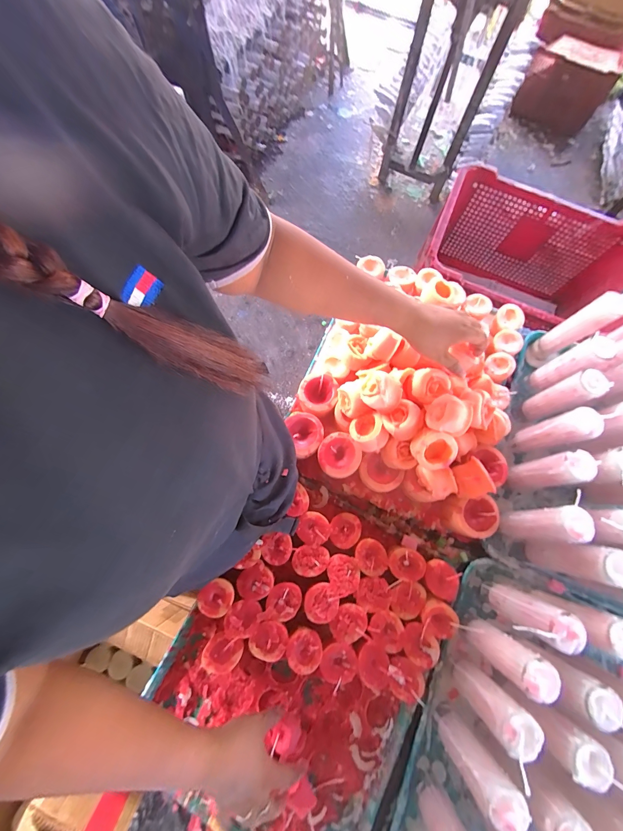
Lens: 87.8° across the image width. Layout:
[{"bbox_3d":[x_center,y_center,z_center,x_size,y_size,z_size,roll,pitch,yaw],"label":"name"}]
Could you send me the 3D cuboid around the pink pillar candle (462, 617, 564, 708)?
[{"bbox_3d":[0.243,0.300,0.411,0.047,0.137,0.040,41,77,10],"label":"pink pillar candle"}]

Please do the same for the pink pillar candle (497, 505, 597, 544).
[{"bbox_3d":[0.317,0.152,0.451,0.036,0.143,0.046,5,74,1],"label":"pink pillar candle"}]

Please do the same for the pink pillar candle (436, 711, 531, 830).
[{"bbox_3d":[0.191,0.407,0.377,0.038,0.142,0.033,-35,77,-10],"label":"pink pillar candle"}]

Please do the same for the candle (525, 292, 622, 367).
[{"bbox_3d":[0.462,-0.148,0.577,0.048,0.180,0.045,-35,77,-10],"label":"candle"}]

